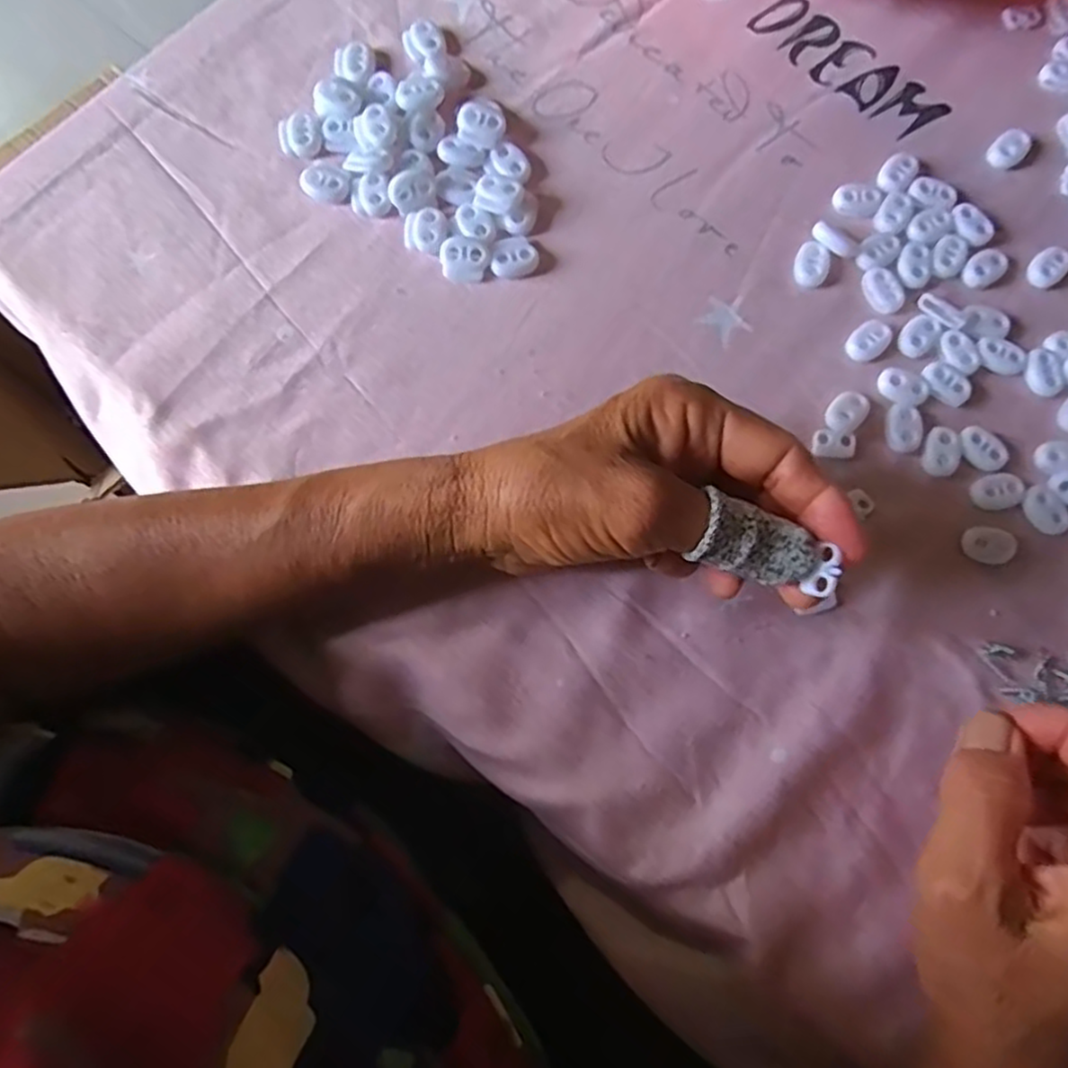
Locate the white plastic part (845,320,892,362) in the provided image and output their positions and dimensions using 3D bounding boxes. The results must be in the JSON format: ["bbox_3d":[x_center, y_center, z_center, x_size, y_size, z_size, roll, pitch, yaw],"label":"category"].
[{"bbox_3d":[0.152,-0.088,0.326,0.015,0.004,0.020,44,80,8],"label":"white plastic part"}]

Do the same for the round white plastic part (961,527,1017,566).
[{"bbox_3d":[0.194,0.004,0.305,0.022,0.007,0.015,8,77,1],"label":"round white plastic part"}]

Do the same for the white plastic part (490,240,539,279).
[{"bbox_3d":[-0.009,-0.126,0.329,0.021,0.006,0.016,-10,78,-4],"label":"white plastic part"}]

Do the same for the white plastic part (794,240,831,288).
[{"bbox_3d":[0.129,-0.125,0.334,0.015,0.004,0.021,7,77,0],"label":"white plastic part"}]

